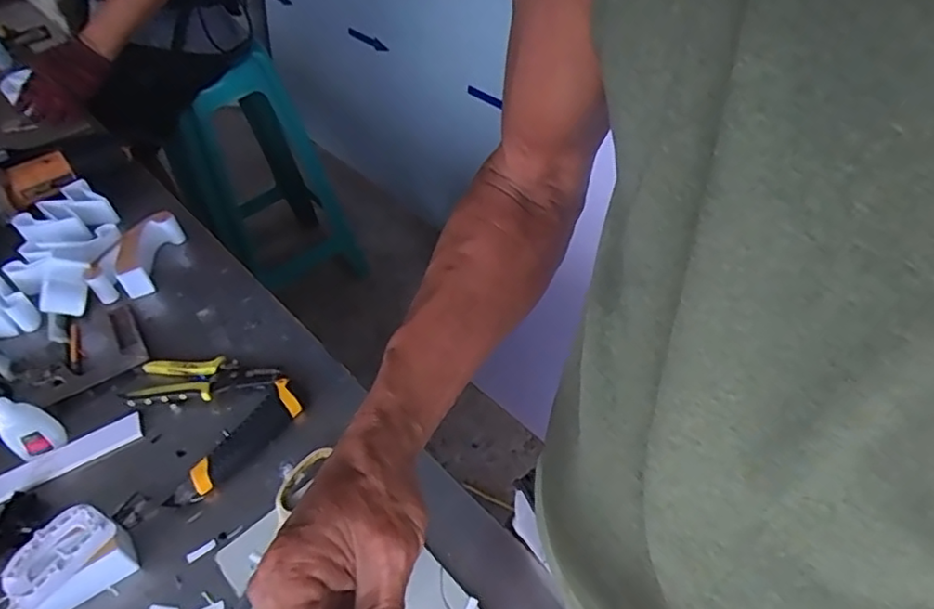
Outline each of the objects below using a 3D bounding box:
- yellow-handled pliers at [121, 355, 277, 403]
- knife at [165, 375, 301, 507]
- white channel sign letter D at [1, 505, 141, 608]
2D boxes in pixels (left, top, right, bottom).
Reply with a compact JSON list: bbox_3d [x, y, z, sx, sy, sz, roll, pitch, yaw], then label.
[{"bbox_3d":[-0.285,0.082,0.669,0.160,0.014,0.058,-2,46,3],"label":"yellow-handled pliers"},{"bbox_3d":[-0.224,0.137,0.607,0.036,0.020,0.156,23,53,25],"label":"knife"},{"bbox_3d":[-0.336,0.218,0.524,0.085,0.048,0.057,-31,51,-23],"label":"white channel sign letter D"}]

